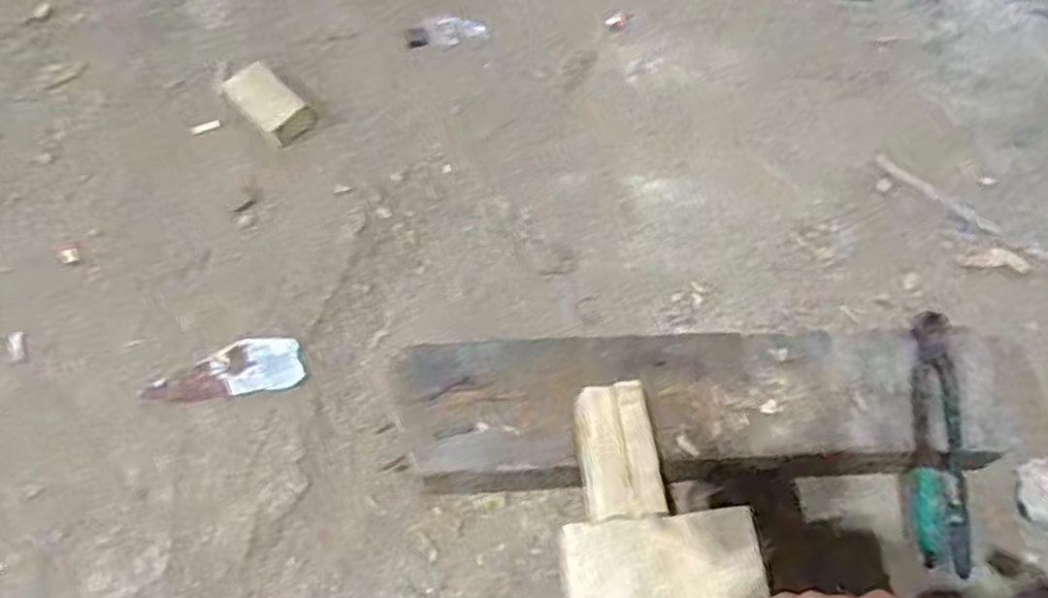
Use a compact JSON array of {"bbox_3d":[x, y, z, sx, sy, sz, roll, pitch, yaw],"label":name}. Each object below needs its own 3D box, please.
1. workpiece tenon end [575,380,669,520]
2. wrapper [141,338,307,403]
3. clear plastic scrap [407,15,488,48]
[{"bbox_3d":[0.069,0.117,0.584,0.053,0.046,0.096,-4,62,-4],"label":"workpiece tenon end"},{"bbox_3d":[-0.277,0.066,0.723,0.137,0.006,0.053,-7,62,-6],"label":"wrapper"},{"bbox_3d":[-0.095,-0.331,0.955,0.094,0.005,0.051,-7,62,-6],"label":"clear plastic scrap"}]

